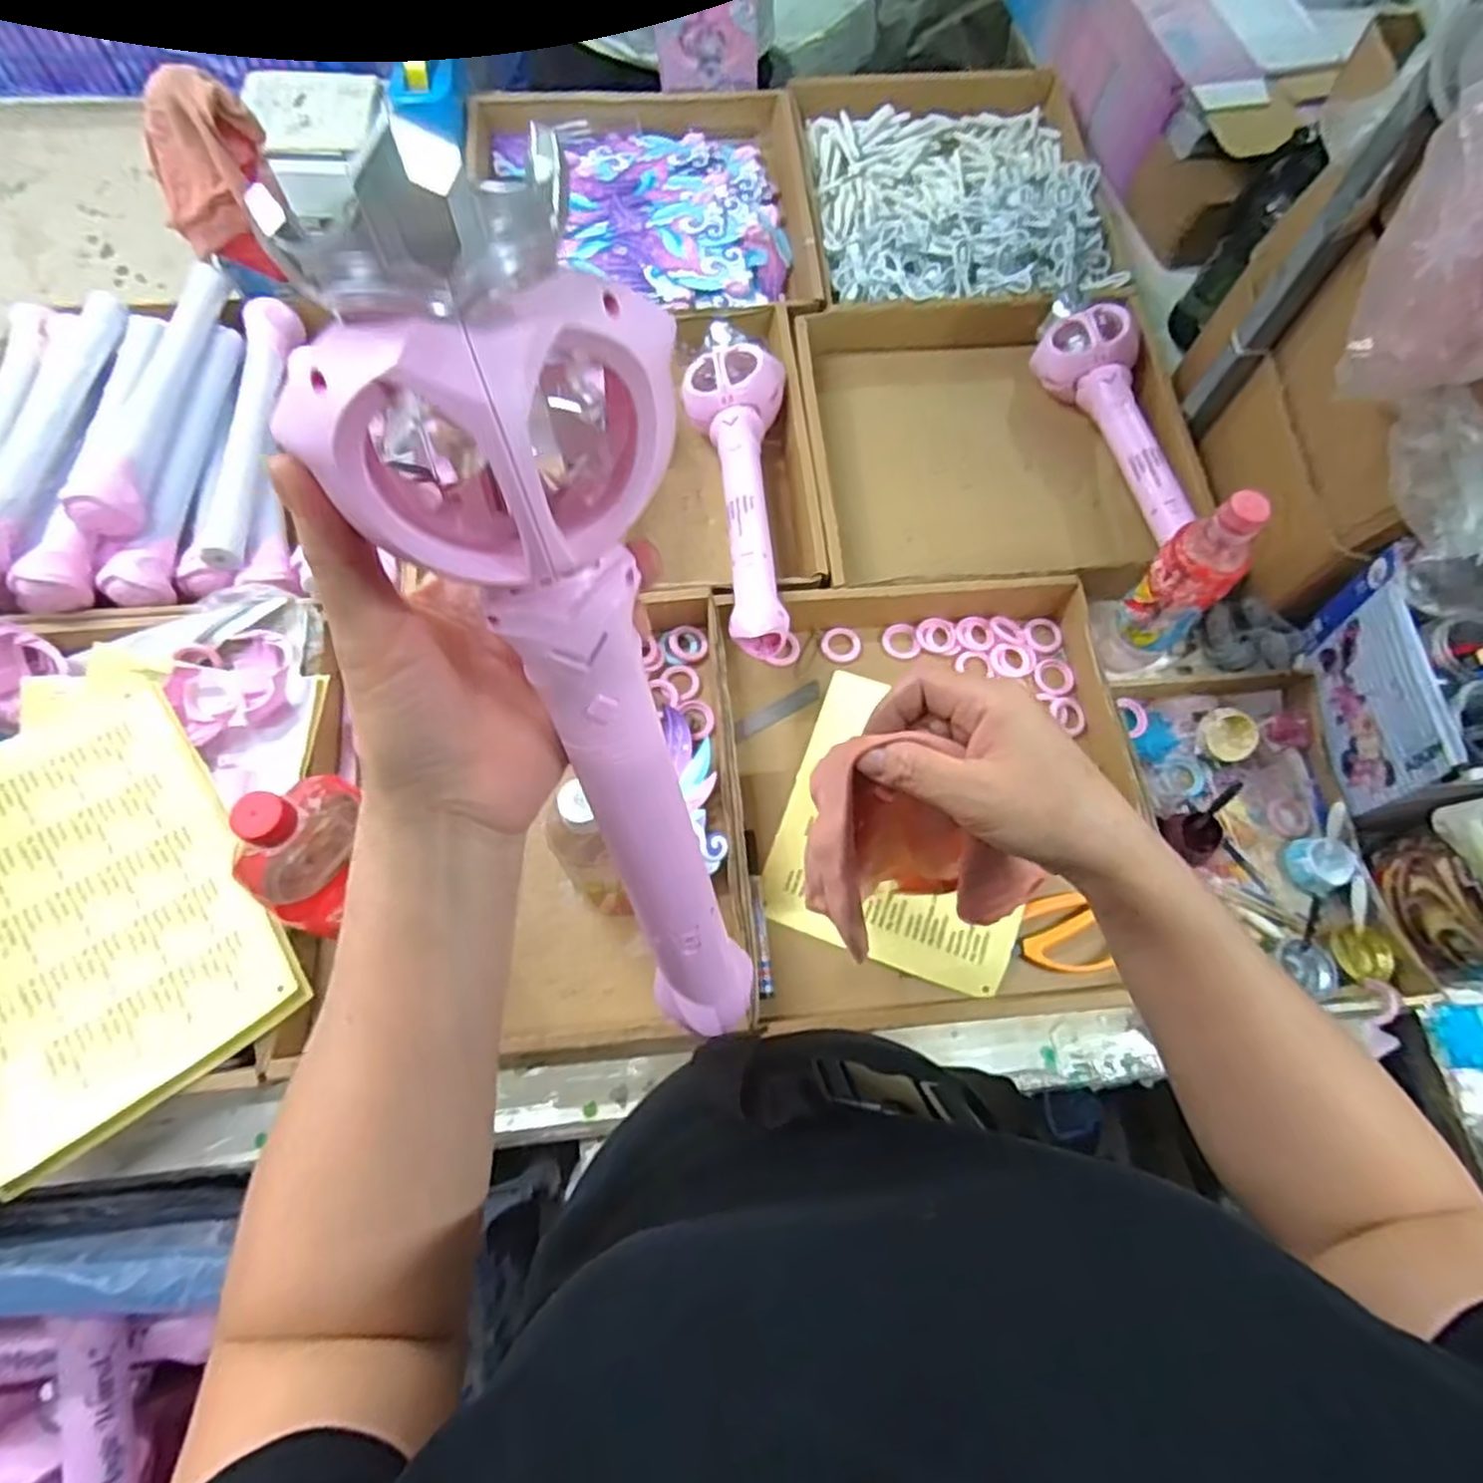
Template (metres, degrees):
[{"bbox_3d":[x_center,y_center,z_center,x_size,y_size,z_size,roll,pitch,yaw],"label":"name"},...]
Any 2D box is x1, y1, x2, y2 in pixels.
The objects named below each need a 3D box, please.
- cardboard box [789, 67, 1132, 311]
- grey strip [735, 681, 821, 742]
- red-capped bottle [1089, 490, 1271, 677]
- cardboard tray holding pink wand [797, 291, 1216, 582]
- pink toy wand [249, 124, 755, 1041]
[{"bbox_3d":[0.246,-0.661,0.937,0.343,0.054,0.396,-3,70,-3],"label":"cardboard box"},{"bbox_3d":[0.033,-0.028,0.718,0.088,0.005,0.018,-30,83,0],"label":"grey strip"},{"bbox_3d":[0.374,-0.132,0.660,0.064,0.207,0.073,-37,75,-14],"label":"red-capped bottle"},{"bbox_3d":[0.256,-0.305,0.822,0.378,0.070,0.345,-1,69,-2],"label":"cardboard tray holding pink wand"},{"bbox_3d":[-0.046,-0.001,0.289,0.089,0.351,0.056,-21,45,-9],"label":"pink toy wand"}]

